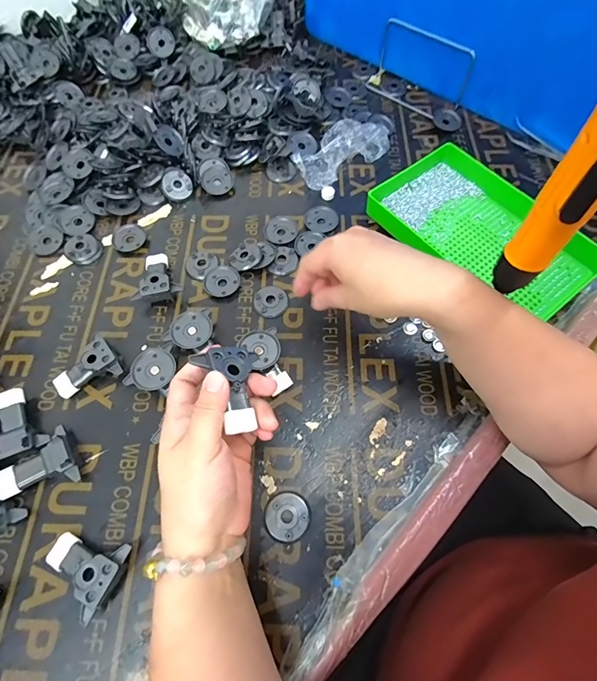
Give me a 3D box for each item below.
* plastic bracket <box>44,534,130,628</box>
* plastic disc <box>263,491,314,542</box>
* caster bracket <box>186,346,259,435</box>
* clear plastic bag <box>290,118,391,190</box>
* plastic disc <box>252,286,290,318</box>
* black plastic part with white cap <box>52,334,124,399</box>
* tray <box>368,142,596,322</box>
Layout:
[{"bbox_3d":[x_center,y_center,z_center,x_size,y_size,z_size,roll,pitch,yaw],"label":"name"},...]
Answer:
[{"bbox_3d":[-0.180,0.188,0.316,0.064,0.026,0.054,24,68,12],"label":"plastic bracket"},{"bbox_3d":[-0.010,0.159,0.339,0.041,0.004,0.040,-37,70,-15],"label":"plastic disc"},{"bbox_3d":[-0.052,0.037,0.293,0.044,0.024,0.063,-8,76,-33],"label":"caster bracket"},{"bbox_3d":[0.061,-0.277,0.537,0.148,0.021,0.082,-36,69,-15],"label":"clear plastic bag"},{"bbox_3d":[-0.033,-0.046,0.438,0.039,0.005,0.042,0,65,1],"label":"plastic disc"},{"bbox_3d":[-0.222,0.030,0.393,0.066,0.026,0.044,-28,68,-12],"label":"black plastic part with white cap"},{"bbox_3d":[0.218,-0.133,0.455,0.158,0.038,0.258,-40,70,-16],"label":"tray"}]

